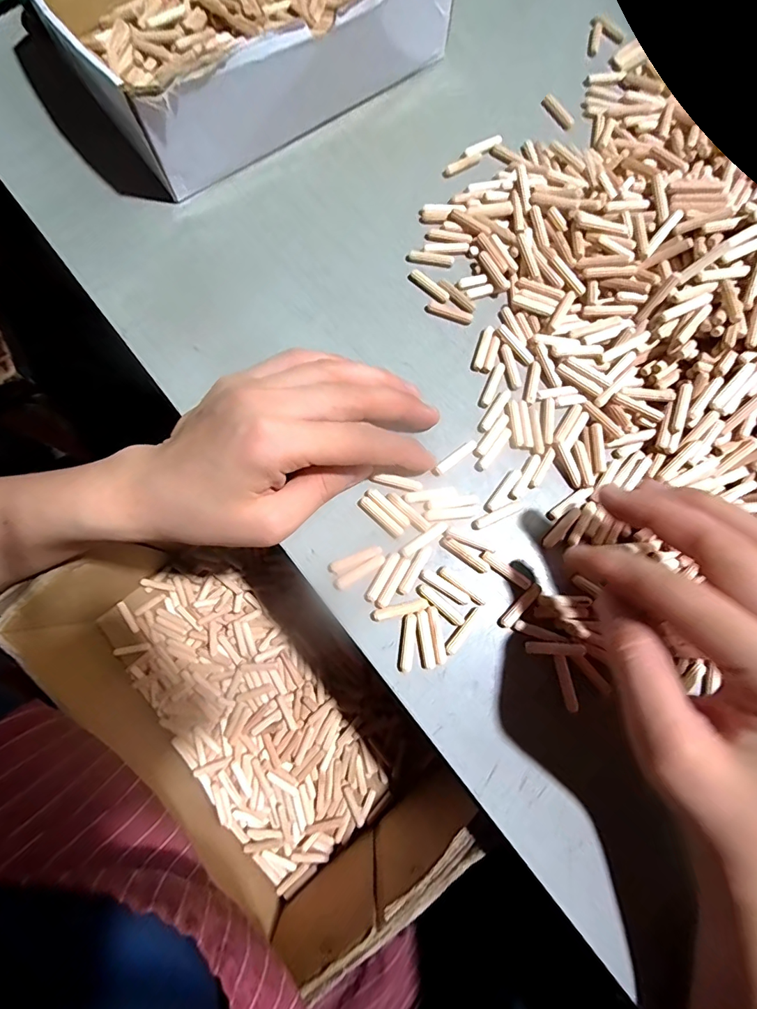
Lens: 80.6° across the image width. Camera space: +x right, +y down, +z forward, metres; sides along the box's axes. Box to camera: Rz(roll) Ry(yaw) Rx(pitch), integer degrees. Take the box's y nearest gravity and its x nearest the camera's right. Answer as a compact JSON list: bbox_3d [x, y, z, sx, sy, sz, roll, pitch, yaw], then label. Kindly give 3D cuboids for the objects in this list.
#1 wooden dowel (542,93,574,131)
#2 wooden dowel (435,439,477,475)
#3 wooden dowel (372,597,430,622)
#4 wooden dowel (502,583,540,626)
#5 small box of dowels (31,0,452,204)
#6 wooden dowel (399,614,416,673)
[{"bbox_3d":[0.131,-0.285,0.323,0.007,0.008,0.032,-29,79,-8],"label":"wooden dowel"},{"bbox_3d":[0.045,-0.028,0.258,0.029,0.004,0.006,-37,80,-9],"label":"wooden dowel"},{"bbox_3d":[0.012,0.056,0.238,0.031,0.004,0.007,-14,77,-5],"label":"wooden dowel"},{"bbox_3d":[0.077,0.054,0.240,0.006,0.004,0.030,44,79,8],"label":"wooden dowel"},{"bbox_3d":[-0.082,-0.334,0.296,0.240,0.068,0.178,-34,80,-9],"label":"small box of dowels"},{"bbox_3d":[0.016,0.073,0.236,0.007,0.004,0.029,7,77,0],"label":"wooden dowel"}]

